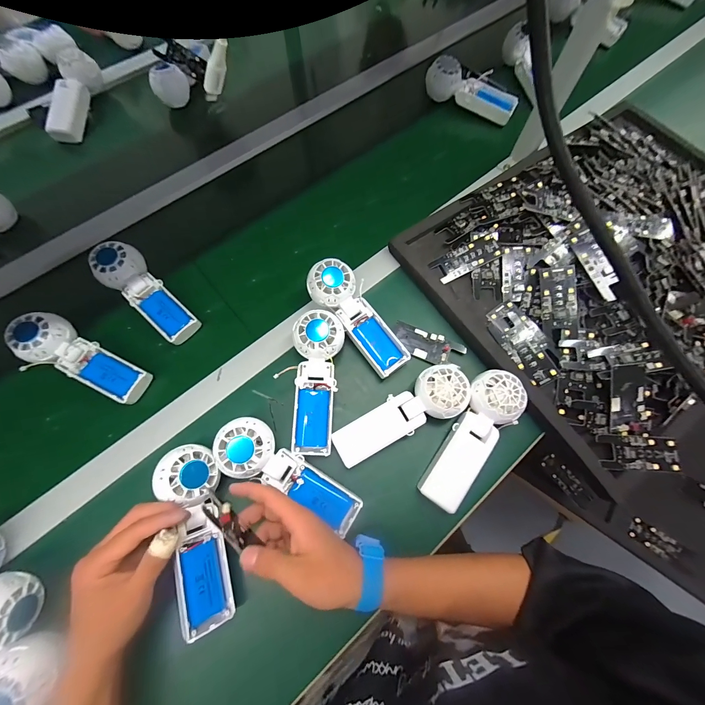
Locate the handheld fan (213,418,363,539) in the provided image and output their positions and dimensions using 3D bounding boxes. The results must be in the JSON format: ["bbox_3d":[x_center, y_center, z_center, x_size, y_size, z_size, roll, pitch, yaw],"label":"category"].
[{"bbox_3d":[-0.071,0.134,0.343,0.170,0.025,0.054,34,71,-4],"label":"handheld fan"}]

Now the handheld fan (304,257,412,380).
[{"bbox_3d":[0.006,-0.047,0.411,0.055,0.029,0.168,-38,90,-14],"label":"handheld fan"}]

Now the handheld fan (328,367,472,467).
[{"bbox_3d":[0.060,0.074,0.368,0.168,0.030,0.057,-32,71,2],"label":"handheld fan"}]

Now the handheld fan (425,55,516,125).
[{"bbox_3d":[0.226,-0.498,0.587,0.170,0.062,0.060,24,70,9],"label":"handheld fan"}]

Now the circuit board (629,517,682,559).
[{"bbox_3d":[0.532,0.329,0.545,0.075,0.013,0.038,33,72,12],"label":"circuit board"}]

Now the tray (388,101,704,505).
[{"bbox_3d":[0.401,-0.149,0.443,0.542,0.067,0.426,-33,72,-12],"label":"tray"}]

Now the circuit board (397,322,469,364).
[{"bbox_3d":[0.104,-0.009,0.426,0.094,0.009,0.039,20,70,8],"label":"circuit board"}]

